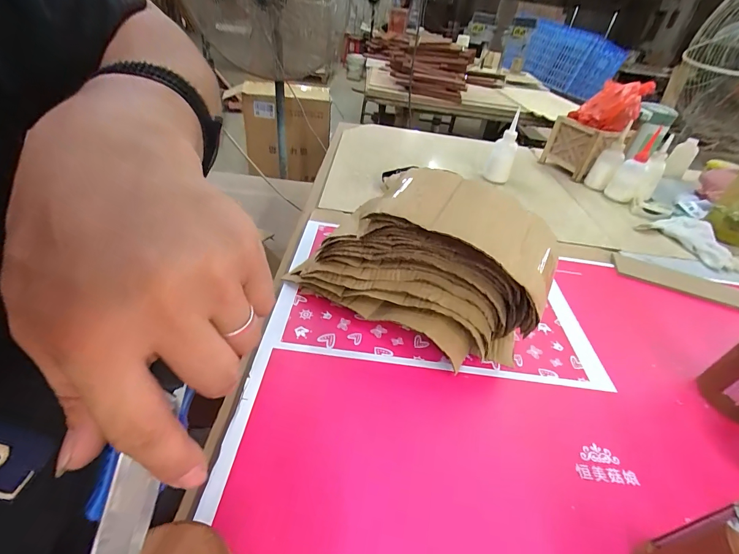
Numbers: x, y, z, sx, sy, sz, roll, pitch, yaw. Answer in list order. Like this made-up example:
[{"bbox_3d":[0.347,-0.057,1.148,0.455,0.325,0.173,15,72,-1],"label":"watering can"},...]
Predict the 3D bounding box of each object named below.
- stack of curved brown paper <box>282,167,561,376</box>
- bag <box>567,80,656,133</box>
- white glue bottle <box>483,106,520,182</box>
[{"bbox_3d":[0.062,-0.029,0.435,0.298,0.170,0.153,25,42,20],"label":"stack of curved brown paper"},{"bbox_3d":[0.605,-0.440,0.885,0.148,0.103,0.136,28,43,23],"label":"bag"},{"bbox_3d":[0.332,-0.312,0.864,0.058,0.149,0.054,14,39,8],"label":"white glue bottle"}]

